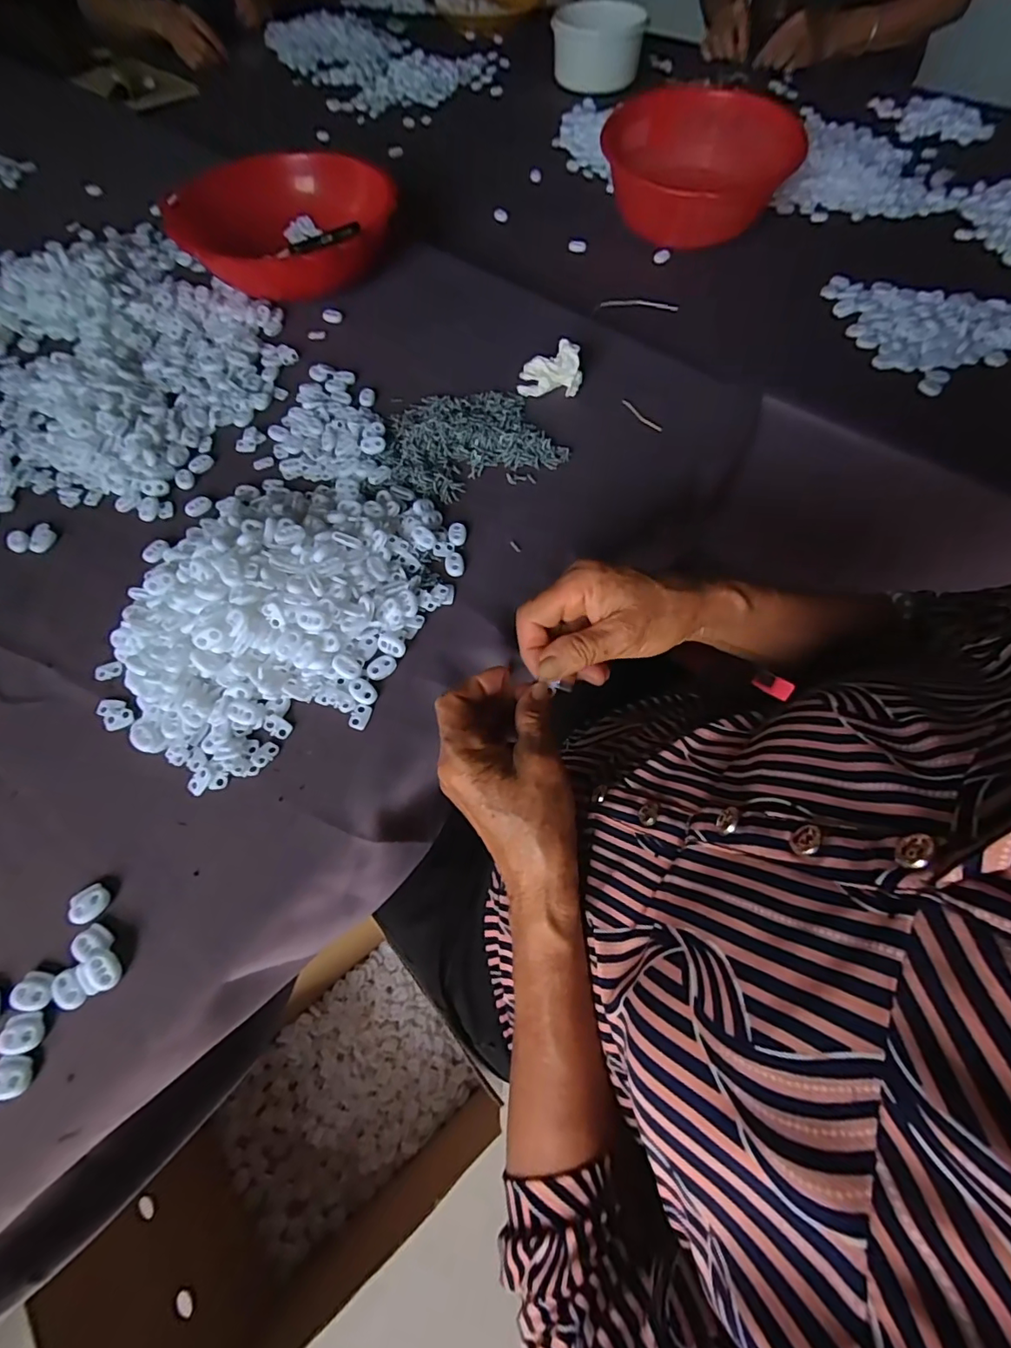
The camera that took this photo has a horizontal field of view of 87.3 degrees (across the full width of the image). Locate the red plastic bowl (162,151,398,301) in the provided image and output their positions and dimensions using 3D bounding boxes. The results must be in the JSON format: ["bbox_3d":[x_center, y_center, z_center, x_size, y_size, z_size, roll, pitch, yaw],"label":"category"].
[{"bbox_3d":[-0.240,-0.493,0.600,0.217,0.081,0.217,-4,63,-3],"label":"red plastic bowl"}]

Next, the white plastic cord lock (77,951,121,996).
[{"bbox_3d":[-0.232,0.171,0.302,0.019,0.008,0.021,-30,67,-16],"label":"white plastic cord lock"}]

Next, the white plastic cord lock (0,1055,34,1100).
[{"bbox_3d":[-0.263,0.213,0.281,0.020,0.005,0.019,0,62,-1],"label":"white plastic cord lock"}]

